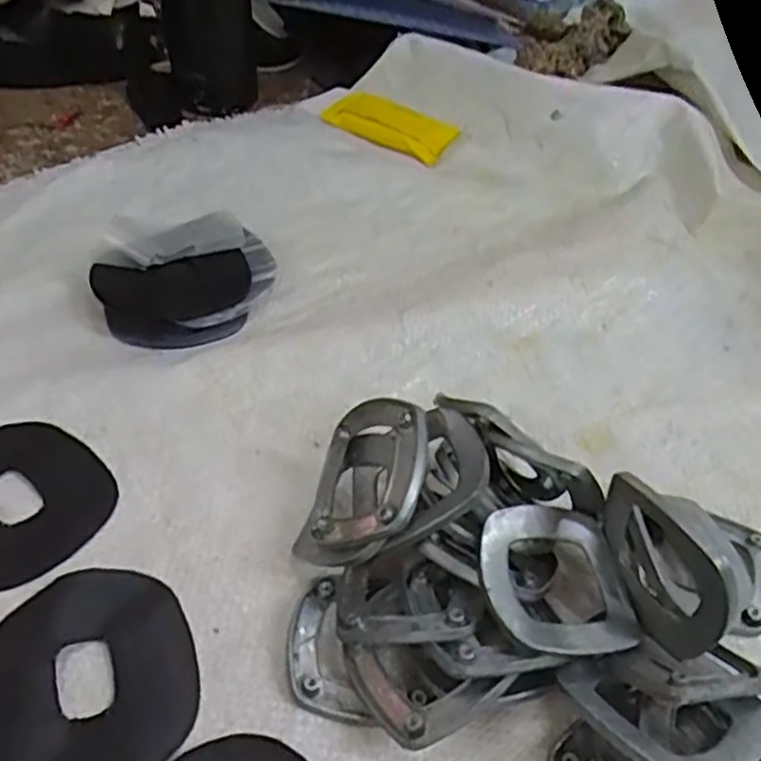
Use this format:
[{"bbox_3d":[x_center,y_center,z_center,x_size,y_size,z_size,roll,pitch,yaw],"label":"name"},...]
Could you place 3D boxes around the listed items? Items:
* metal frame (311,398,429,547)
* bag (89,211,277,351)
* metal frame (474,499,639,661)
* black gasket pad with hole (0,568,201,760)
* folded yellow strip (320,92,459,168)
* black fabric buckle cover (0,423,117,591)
[{"bbox_3d":[-0.007,0.041,0.304,0.015,0.067,0.063,34,44,-34],"label":"metal frame"},{"bbox_3d":[-0.108,-0.058,0.416,0.094,0.027,0.082,-5,47,-11],"label":"bag"},{"bbox_3d":[0.066,0.072,0.276,0.058,0.015,0.059,-9,47,-15],"label":"metal frame"},{"bbox_3d":[-0.107,0.108,0.273,0.073,0.005,0.080,-11,48,-16],"label":"black gasket pad with hole"},{"bbox_3d":[0.007,-0.193,0.564,0.095,0.008,0.054,27,49,20],"label":"folded yellow strip"},{"bbox_3d":[-0.159,0.051,0.322,0.079,0.004,0.077,25,48,17],"label":"black fabric buckle cover"}]

